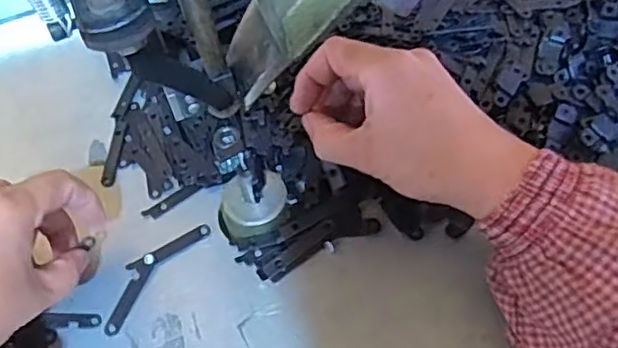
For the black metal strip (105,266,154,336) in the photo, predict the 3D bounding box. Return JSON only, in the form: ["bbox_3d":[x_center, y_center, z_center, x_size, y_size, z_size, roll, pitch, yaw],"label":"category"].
[{"bbox_3d":[-0.106,0.073,0.377,0.009,0.004,0.045,18,62,14],"label":"black metal strip"}]

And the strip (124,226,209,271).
[{"bbox_3d":[-0.086,0.045,0.392,0.053,0.007,0.009,-29,61,-13],"label":"strip"}]

